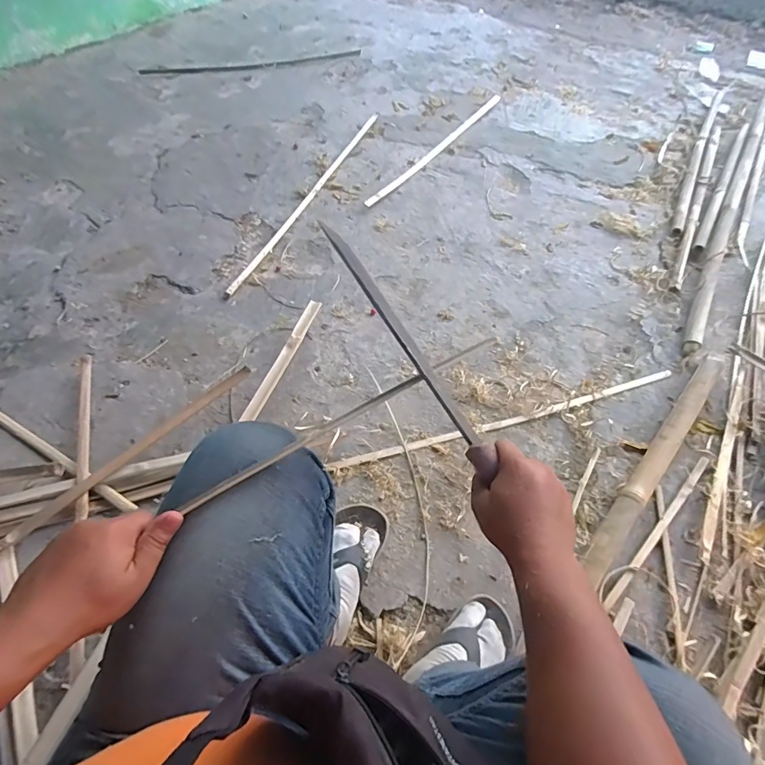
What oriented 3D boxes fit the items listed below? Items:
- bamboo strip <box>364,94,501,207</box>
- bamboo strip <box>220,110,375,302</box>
[{"bbox_3d":[0.238,-0.923,1.690,0.043,0.014,1.052,28,58,16],"label":"bamboo strip"},{"bbox_3d":[-0.221,-0.659,1.480,0.034,0.009,1.144,17,55,9],"label":"bamboo strip"}]

